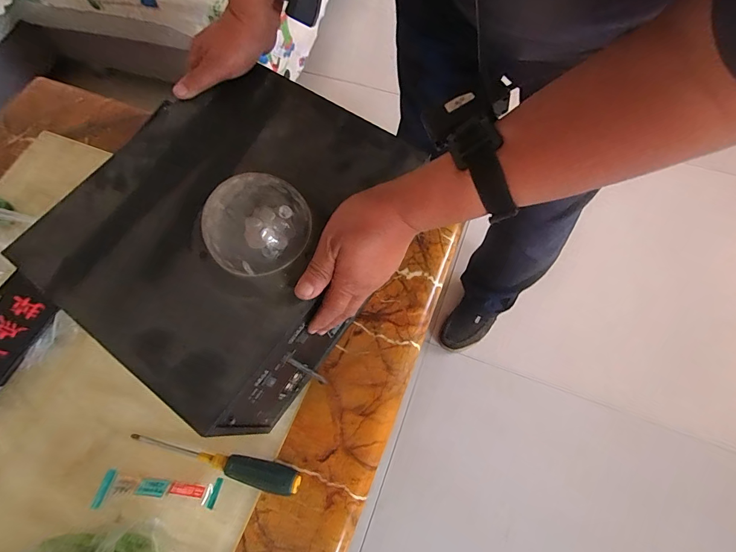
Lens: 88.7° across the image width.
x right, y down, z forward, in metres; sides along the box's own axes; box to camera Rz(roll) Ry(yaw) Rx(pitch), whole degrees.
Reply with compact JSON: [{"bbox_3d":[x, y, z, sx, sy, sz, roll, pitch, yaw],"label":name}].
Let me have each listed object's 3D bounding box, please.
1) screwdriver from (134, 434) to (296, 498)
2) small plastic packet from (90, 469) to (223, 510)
[{"bbox_3d":[-0.188,0.221,0.455,0.220,0.026,0.028,12,70,7],"label":"screwdriver"},{"bbox_3d":[-0.250,0.257,0.446,0.148,0.023,0.036,2,69,3],"label":"small plastic packet"}]

